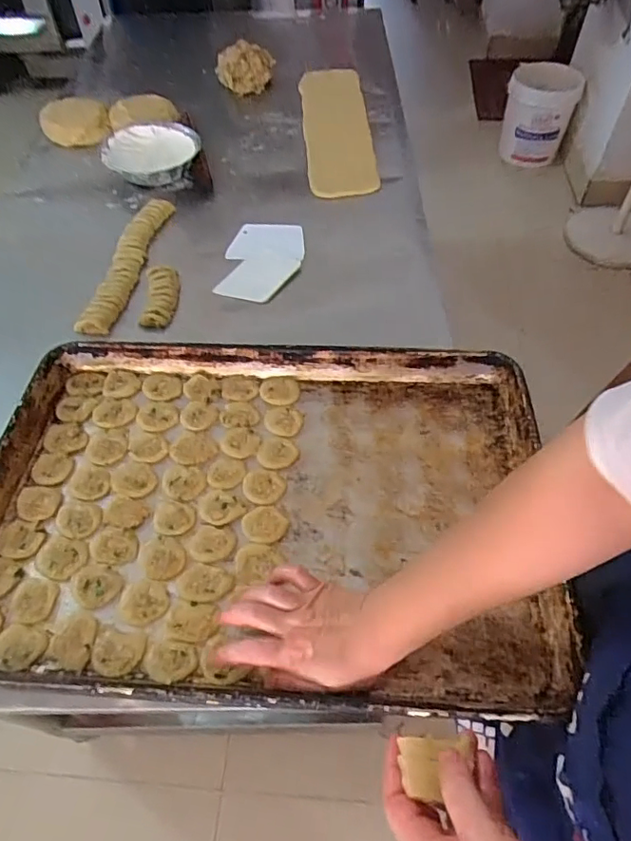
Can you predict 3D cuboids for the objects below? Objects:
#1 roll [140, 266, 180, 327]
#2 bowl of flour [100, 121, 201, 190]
[{"bbox_3d":[-0.222,-0.179,0.760,0.048,0.021,0.103,-3,54,-1],"label":"roll"},{"bbox_3d":[-0.286,-0.467,0.945,0.167,0.074,0.133,-5,54,-3],"label":"bowl of flour"}]

